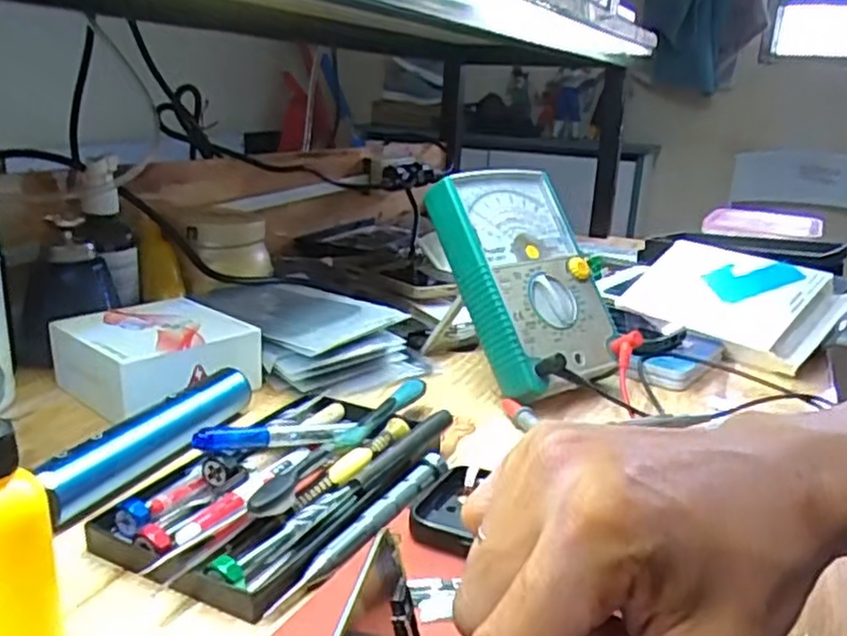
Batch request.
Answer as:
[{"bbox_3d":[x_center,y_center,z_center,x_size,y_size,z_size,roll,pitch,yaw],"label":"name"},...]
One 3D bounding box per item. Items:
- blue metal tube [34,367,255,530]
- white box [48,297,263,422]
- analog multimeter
[{"bbox_3d":[-0.145,0.063,0.397,0.031,0.022,0.151,10,18,18],"label":"blue metal tube"},{"bbox_3d":[-0.181,0.024,0.487,0.105,0.042,0.102,16,21,37],"label":"white box"},{"bbox_3d":[0.077,-0.030,0.520,0.106,0.164,0.035,-16,-13,-31],"label":"analog multimeter"}]

